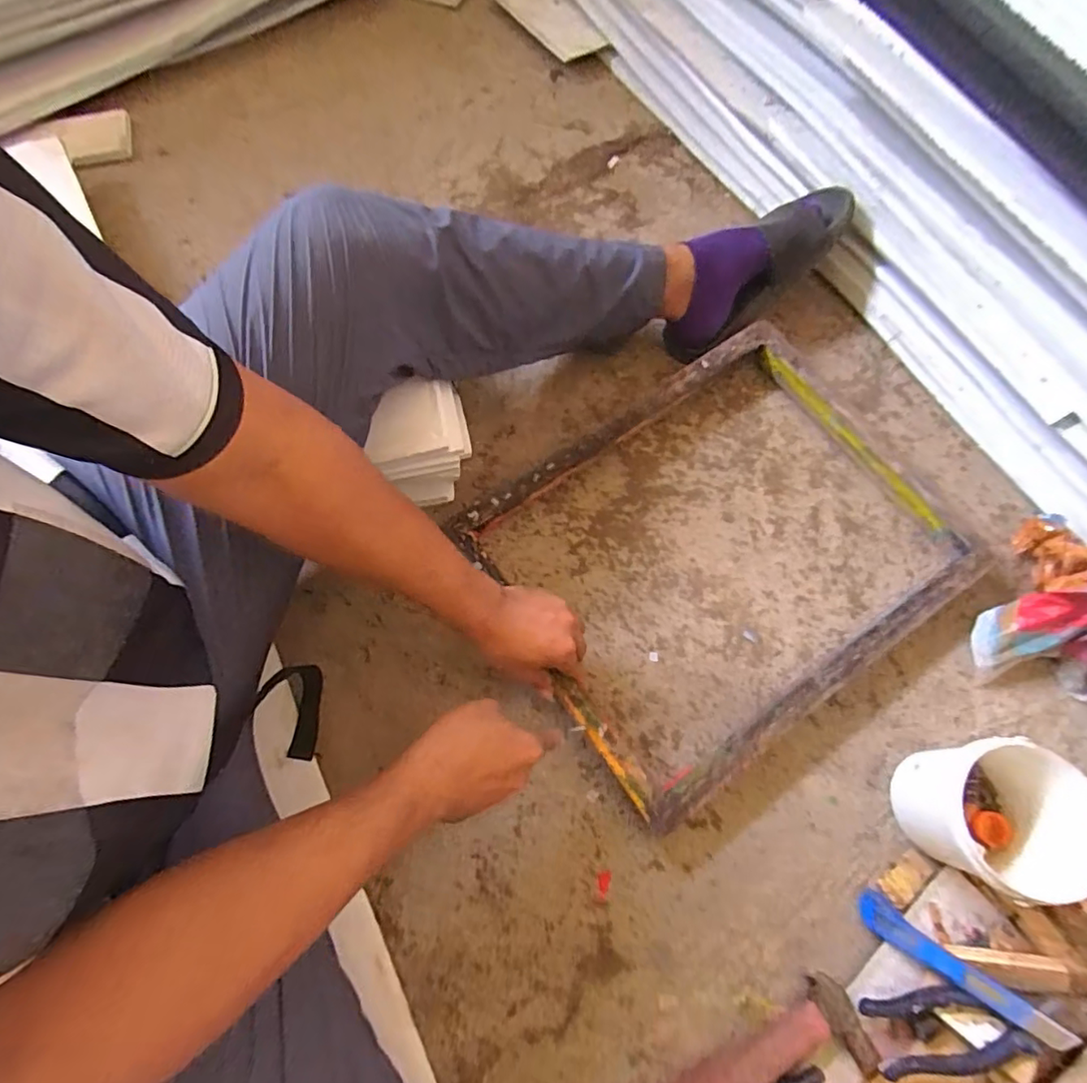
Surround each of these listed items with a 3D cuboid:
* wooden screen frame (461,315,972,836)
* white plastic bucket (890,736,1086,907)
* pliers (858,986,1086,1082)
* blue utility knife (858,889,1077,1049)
[{"bbox_3d":[0.198,0.009,0.642,0.489,0.077,0.400,-35,72,-10],"label":"wooden screen frame"},{"bbox_3d":[0.420,0.253,0.527,0.114,0.128,0.123,-7,71,-2],"label":"white plastic bucket"},{"bbox_3d":[0.389,0.422,0.488,0.196,0.027,0.057,-15,69,10],"label":"pliers"},{"bbox_3d":[0.377,0.389,0.512,0.162,0.008,0.032,23,69,43],"label":"blue utility knife"}]

